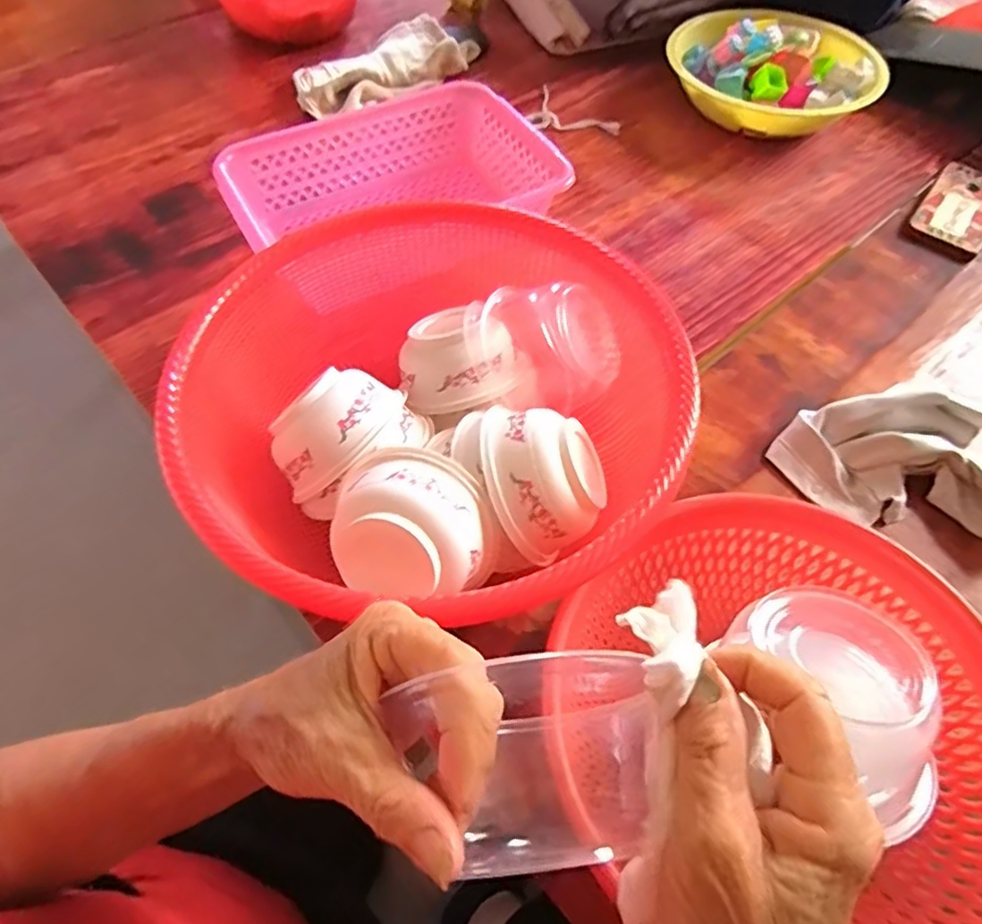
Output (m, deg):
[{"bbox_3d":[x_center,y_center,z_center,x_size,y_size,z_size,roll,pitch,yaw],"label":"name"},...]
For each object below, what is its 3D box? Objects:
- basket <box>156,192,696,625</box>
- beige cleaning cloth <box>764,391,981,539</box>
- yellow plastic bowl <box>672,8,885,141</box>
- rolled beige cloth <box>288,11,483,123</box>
[{"bbox_3d":[-0.042,-0.044,0.489,0.341,0.123,0.348,-5,57,-4],"label":"basket"},{"bbox_3d":[0.326,-0.001,0.517,0.188,0.044,0.111,9,57,5],"label":"beige cleaning cloth"},{"bbox_3d":[0.339,-0.480,0.800,0.239,0.077,0.212,7,57,2],"label":"yellow plastic bowl"},{"bbox_3d":[-0.125,-0.518,0.847,0.278,0.040,0.130,-28,61,-17],"label":"rolled beige cloth"}]

